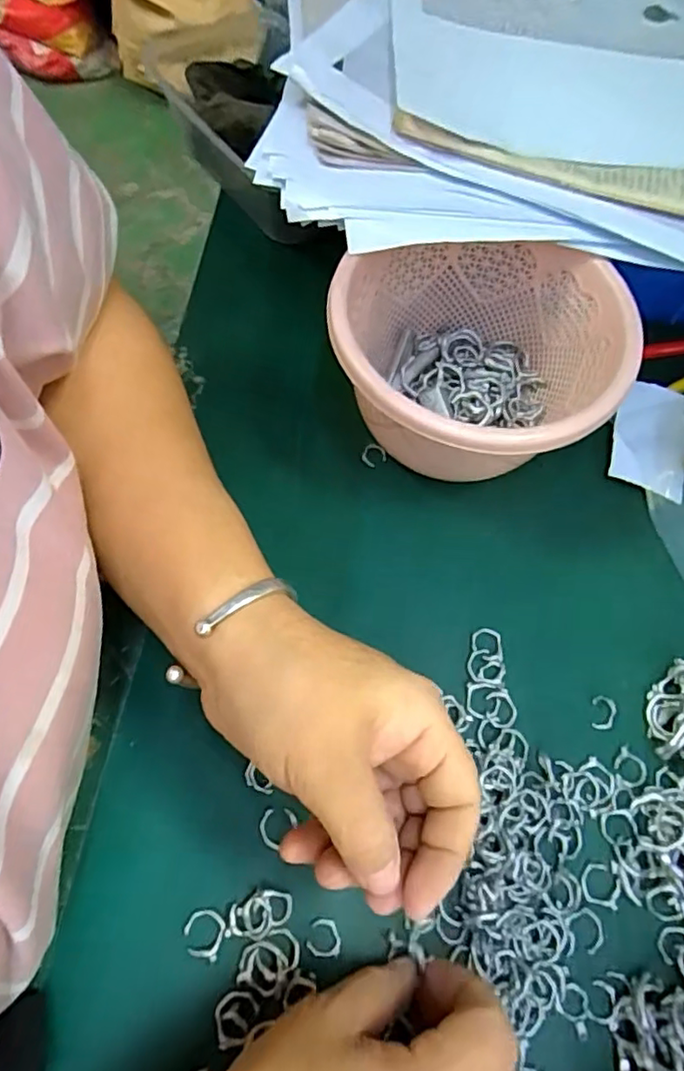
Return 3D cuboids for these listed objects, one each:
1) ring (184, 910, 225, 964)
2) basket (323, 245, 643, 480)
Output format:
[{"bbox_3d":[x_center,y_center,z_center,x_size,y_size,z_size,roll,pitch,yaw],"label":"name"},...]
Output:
[{"bbox_3d":[-0.058,0.168,0.254,0.017,0.004,0.017,1,66,-2],"label":"ring"},{"bbox_3d":[0.067,-0.088,0.328,0.133,0.088,0.139,1,66,-2],"label":"basket"}]

